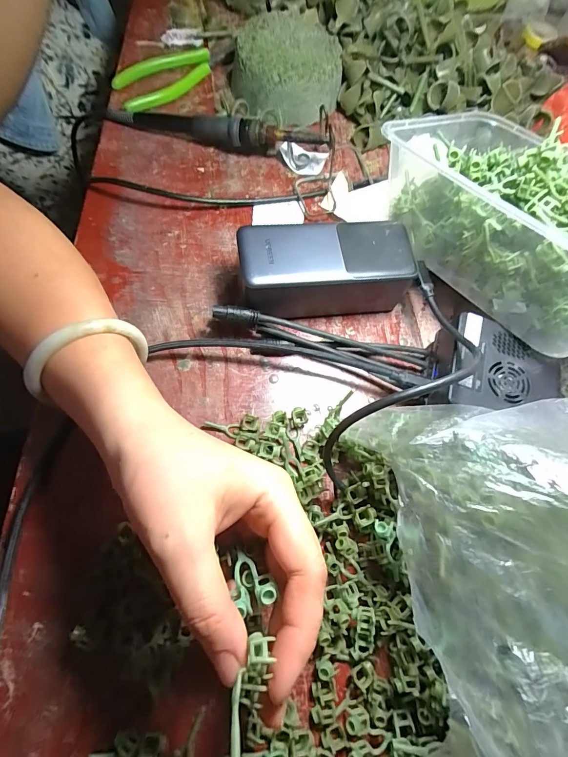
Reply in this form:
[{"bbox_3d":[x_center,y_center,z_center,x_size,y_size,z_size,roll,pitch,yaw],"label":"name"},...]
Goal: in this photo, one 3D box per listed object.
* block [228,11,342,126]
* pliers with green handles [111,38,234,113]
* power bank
[{"bbox_3d":[0.002,-0.304,0.359,0.106,0.049,0.111,-9,71,-8],"label":"block"},{"bbox_3d":[-0.109,-0.308,0.367,0.047,0.018,0.145,38,71,8],"label":"pliers with green handles"},{"bbox_3d":[0.033,-0.081,0.283,0.126,0.050,0.057,-7,71,-8],"label":"power bank"}]

